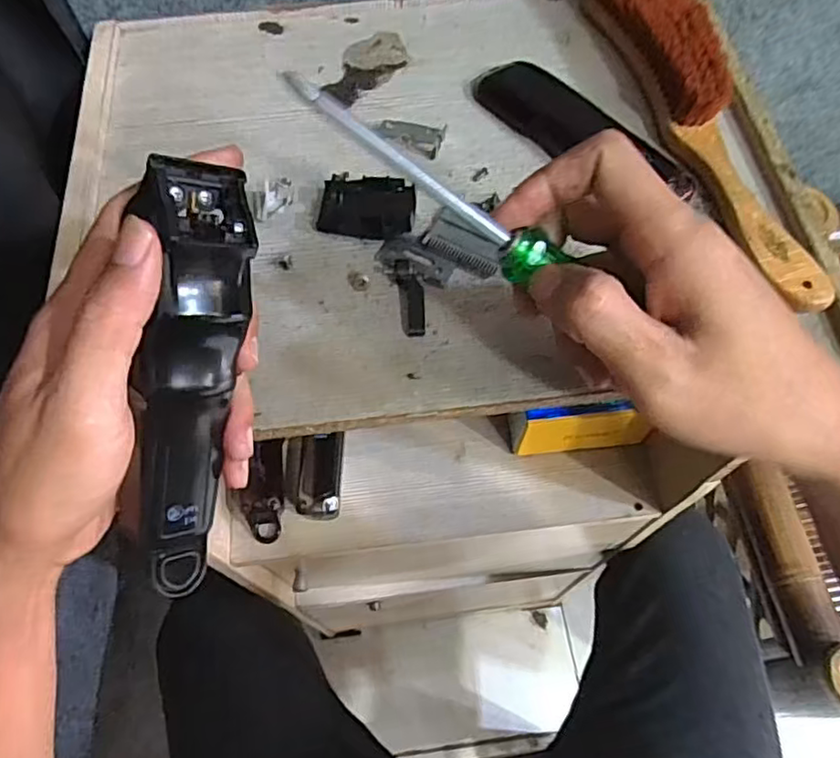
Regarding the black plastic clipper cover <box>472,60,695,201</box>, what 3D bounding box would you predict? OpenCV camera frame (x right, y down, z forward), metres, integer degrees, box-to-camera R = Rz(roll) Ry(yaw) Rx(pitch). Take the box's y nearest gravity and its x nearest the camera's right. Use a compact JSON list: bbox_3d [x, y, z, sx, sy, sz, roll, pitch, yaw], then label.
[{"bbox_3d":[0.090,-0.143,0.364,0.038,0.010,0.143,-38,68,-17],"label":"black plastic clipper cover"}]

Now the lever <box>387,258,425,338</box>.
[{"bbox_3d":[-0.005,-0.041,0.325,0.014,0.010,0.041,-11,75,-4],"label":"lever"}]

